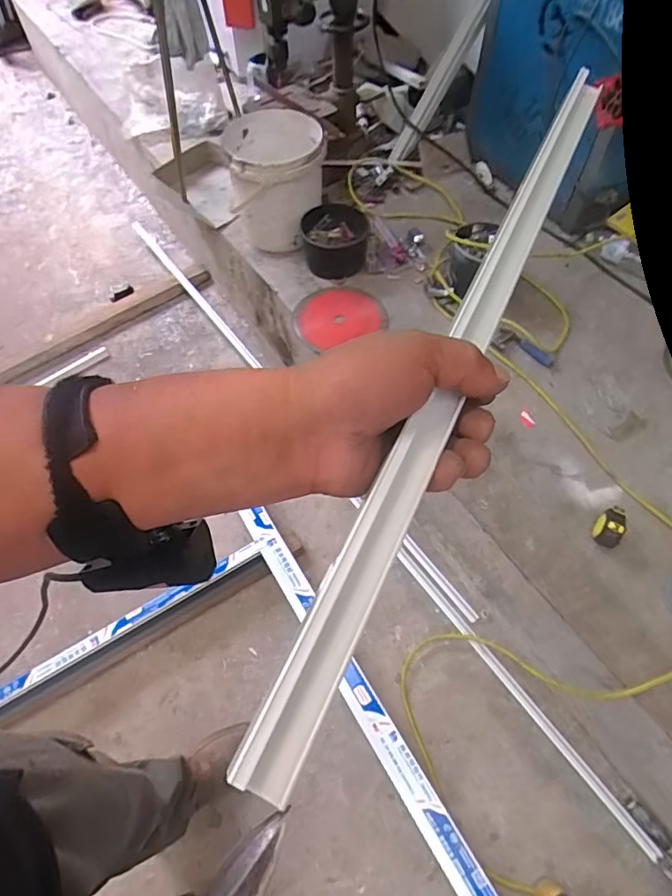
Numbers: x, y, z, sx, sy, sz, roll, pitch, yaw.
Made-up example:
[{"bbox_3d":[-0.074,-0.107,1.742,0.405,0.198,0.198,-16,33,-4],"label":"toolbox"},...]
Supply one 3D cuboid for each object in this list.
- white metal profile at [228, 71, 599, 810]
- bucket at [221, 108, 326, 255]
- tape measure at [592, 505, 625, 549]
[{"bbox_3d":[0.079,-0.071,0.301,0.027,0.008,0.497,36,64,-15],"label":"white metal profile"},{"bbox_3d":[-0.148,-0.679,1.327,0.225,0.219,0.246,-1,58,1],"label":"bucket"},{"bbox_3d":[0.482,0.139,0.919,0.052,0.052,0.067,39,67,22],"label":"tape measure"}]

